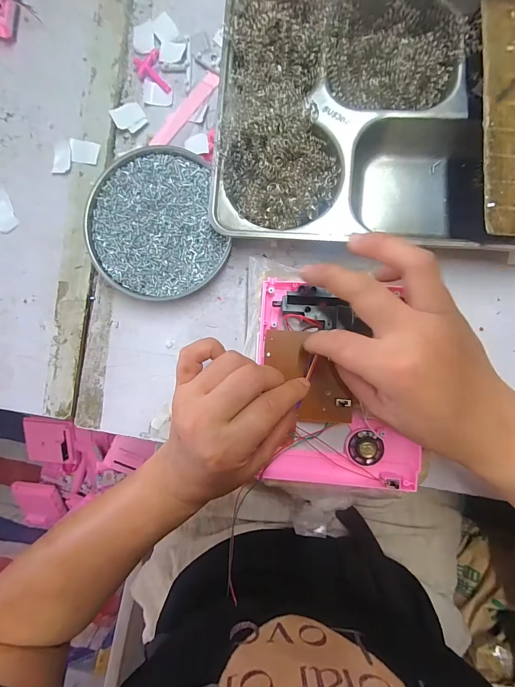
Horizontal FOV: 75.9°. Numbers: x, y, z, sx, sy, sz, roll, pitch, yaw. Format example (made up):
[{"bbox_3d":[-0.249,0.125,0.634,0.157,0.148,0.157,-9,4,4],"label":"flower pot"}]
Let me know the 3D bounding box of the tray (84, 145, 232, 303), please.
[{"bbox_3d":[-0.094,-0.109,0.309,0.120,0.021,0.134,-15,89,4],"label":"tray"}]

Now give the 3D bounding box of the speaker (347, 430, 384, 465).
[{"bbox_3d":[0.089,0.085,0.270,0.027,0.012,0.028,-3,90,4],"label":"speaker"}]

